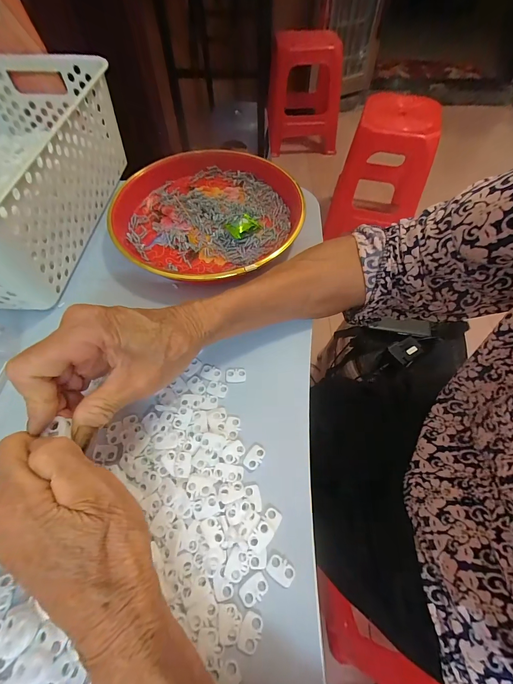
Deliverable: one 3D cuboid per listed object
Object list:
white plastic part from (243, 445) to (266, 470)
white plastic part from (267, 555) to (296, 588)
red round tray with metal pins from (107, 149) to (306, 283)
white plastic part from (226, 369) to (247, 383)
[{"bbox_3d":[-0.001,0.089,0.237,0.012,0.004,0.019,25,60,19],"label":"white plastic part"},{"bbox_3d":[0.016,0.148,0.199,0.018,0.004,0.012,26,60,19],"label":"white plastic part"},{"bbox_3d":[-0.055,-0.151,0.365,0.216,0.035,0.215,-1,55,2],"label":"red round tray with metal pins"},{"bbox_3d":[-0.018,0.030,0.274,0.018,0.004,0.013,-2,55,1],"label":"white plastic part"}]

